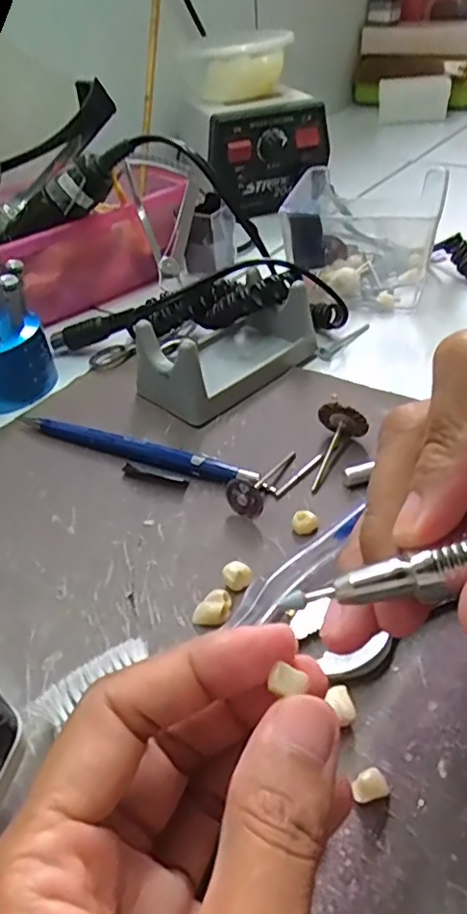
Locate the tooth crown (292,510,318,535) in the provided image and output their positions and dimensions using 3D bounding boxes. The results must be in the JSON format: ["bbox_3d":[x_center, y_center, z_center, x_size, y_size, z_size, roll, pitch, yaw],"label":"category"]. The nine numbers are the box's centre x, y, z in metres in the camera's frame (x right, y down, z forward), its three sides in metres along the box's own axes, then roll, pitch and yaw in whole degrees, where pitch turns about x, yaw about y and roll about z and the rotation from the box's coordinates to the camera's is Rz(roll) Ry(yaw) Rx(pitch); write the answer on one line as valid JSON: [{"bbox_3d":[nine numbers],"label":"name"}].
[{"bbox_3d":[0.029,0.027,0.244,0.010,0.009,0.007,2,42,10],"label":"tooth crown"}]

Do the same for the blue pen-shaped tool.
[{"bbox_3d":[-0.050,-0.004,0.289,0.129,0.009,0.010,13,45,21],"label":"blue pen-shaped tool"}]

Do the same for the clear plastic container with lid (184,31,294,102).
[{"bbox_3d":[0.001,-0.340,0.521,0.072,0.039,0.072,31,54,34],"label":"clear plastic container with lid"}]

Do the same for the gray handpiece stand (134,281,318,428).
[{"bbox_3d":[-0.005,-0.063,0.327,0.054,0.039,0.095,26,51,31],"label":"gray handpiece stand"}]

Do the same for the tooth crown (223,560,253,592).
[{"bbox_3d":[0.002,0.045,0.226,0.010,0.009,0.008,-8,42,-2],"label":"tooth crown"}]

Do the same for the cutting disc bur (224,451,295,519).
[{"bbox_3d":[0.015,0.010,0.267,0.016,0.015,0.046,18,33,25],"label":"cutting disc bur"}]

